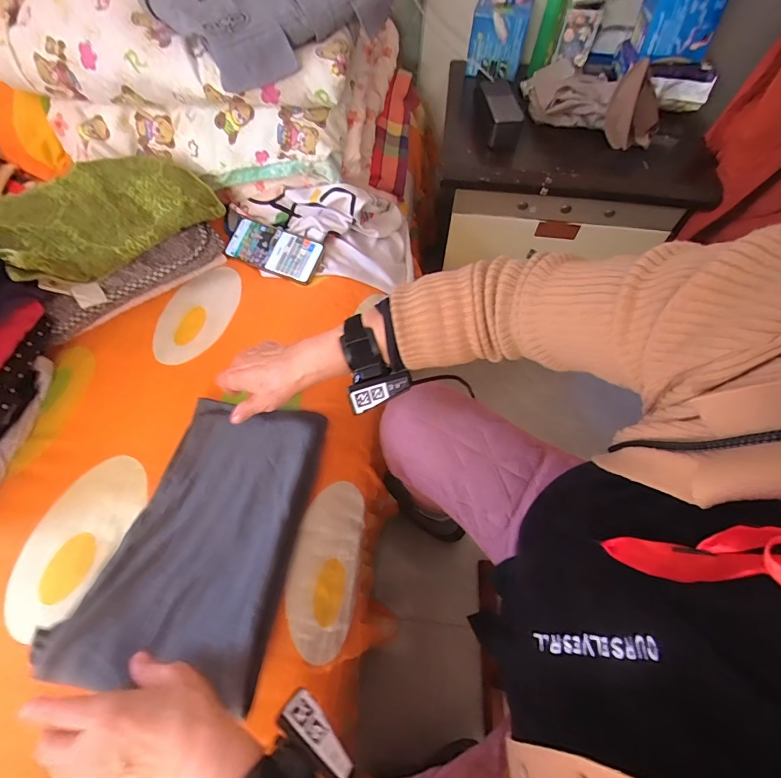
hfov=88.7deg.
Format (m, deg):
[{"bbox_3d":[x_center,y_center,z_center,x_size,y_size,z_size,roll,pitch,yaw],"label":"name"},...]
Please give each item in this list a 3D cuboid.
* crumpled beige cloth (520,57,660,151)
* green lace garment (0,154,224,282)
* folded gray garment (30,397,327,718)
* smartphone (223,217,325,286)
[{"bbox_3d":[0.380,-0.565,0.756,0.234,0.096,0.204,8,62,4],"label":"crumpled beige cloth"},{"bbox_3d":[-0.420,-0.255,0.579,0.311,0.070,0.172,-41,70,-20],"label":"green lace garment"},{"bbox_3d":[-0.200,0.148,0.438,0.191,0.041,0.301,9,58,3],"label":"folded gray garment"},{"bbox_3d":[-0.198,-0.236,0.676,0.167,0.009,0.080,23,82,12],"label":"smartphone"}]

